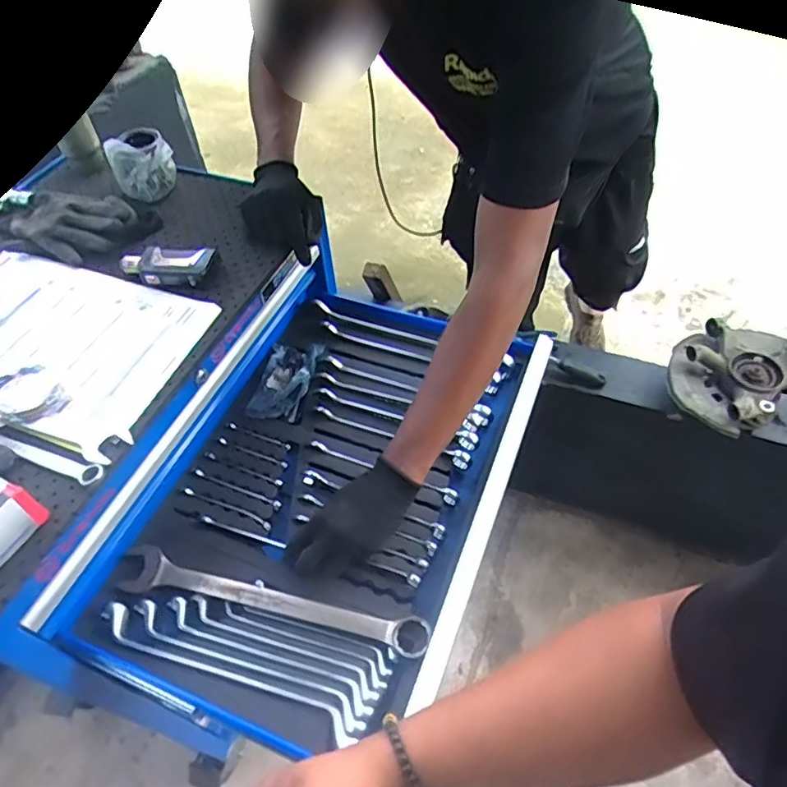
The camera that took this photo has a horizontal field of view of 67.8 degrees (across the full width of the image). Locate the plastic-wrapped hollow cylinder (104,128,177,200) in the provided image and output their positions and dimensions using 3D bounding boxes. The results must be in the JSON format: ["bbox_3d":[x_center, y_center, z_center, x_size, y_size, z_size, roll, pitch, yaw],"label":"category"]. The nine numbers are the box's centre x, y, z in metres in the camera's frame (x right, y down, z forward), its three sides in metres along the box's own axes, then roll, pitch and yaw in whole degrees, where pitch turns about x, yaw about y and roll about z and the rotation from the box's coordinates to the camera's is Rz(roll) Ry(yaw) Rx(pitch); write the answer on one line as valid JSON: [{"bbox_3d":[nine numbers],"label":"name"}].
[{"bbox_3d":[-0.374,-0.347,0.886,0.071,0.079,0.072,27,58,23],"label":"plastic-wrapped hollow cylinder"}]

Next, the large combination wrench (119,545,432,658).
[{"bbox_3d":[-0.134,0.229,0.650,0.350,0.017,0.044,9,53,11],"label":"large combination wrench"}]

